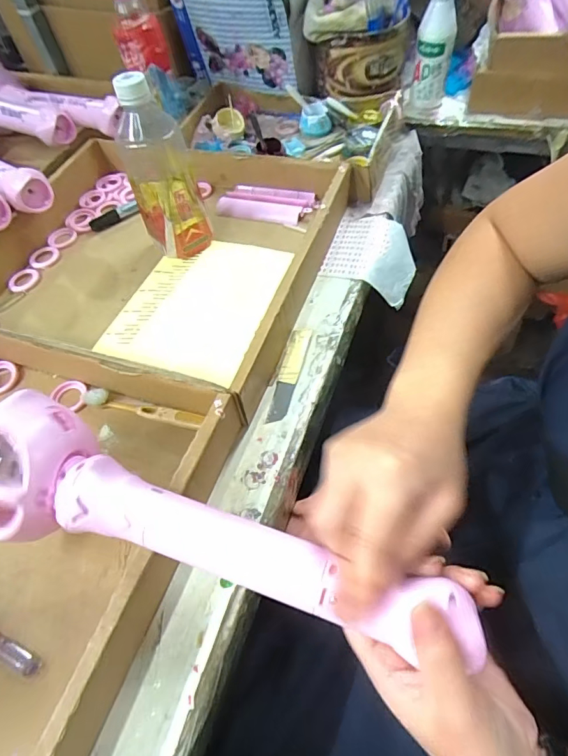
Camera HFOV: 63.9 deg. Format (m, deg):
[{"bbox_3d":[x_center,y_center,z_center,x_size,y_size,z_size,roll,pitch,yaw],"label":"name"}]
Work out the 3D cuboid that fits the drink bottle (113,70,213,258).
[{"bbox_3d":[-0.130,-0.218,0.489,0.070,0.181,0.063,-25,58,-12],"label":"drink bottle"}]

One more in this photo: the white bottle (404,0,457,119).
[{"bbox_3d":[0.210,-0.461,0.644,0.053,0.149,0.052,4,57,8],"label":"white bottle"}]

